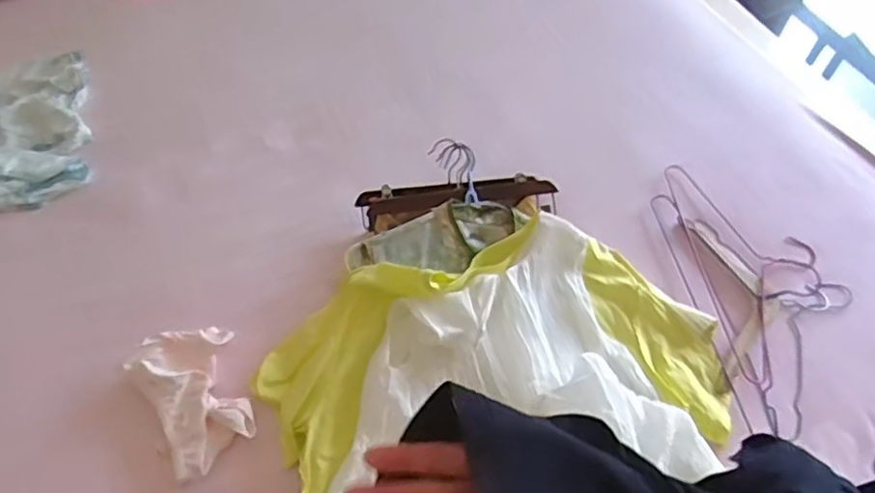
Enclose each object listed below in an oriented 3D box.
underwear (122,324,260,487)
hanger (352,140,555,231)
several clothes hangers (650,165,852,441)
[{"bbox_3d":[-0.343,0.208,0.907,0.133,0.029,0.202,-31,71,-14],"label":"underwear"},{"bbox_3d":[0.026,-0.102,1.068,0.324,0.087,0.118,-10,60,-4],"label":"hanger"},{"bbox_3d":[0.510,0.056,0.998,0.249,0.032,0.453,-7,60,-3],"label":"several clothes hangers"}]

